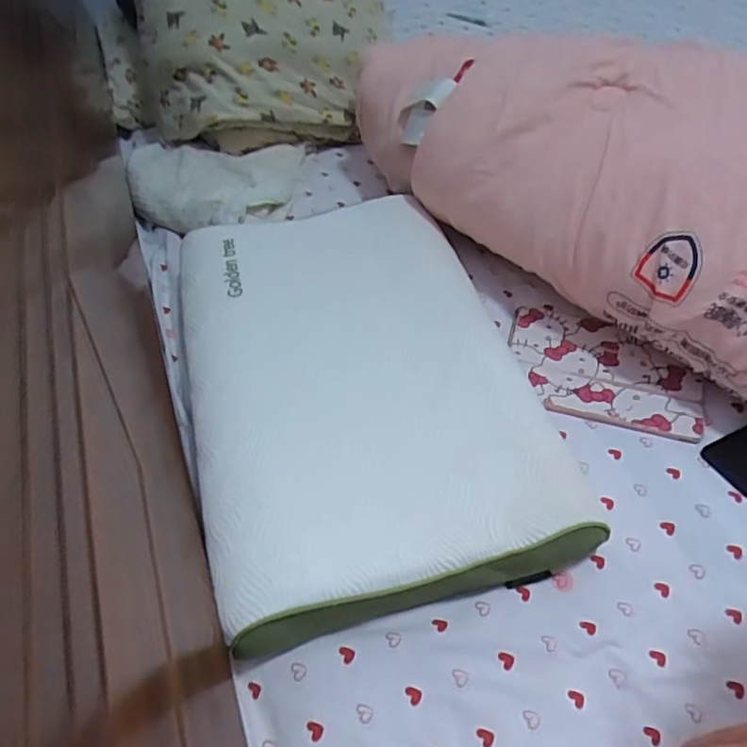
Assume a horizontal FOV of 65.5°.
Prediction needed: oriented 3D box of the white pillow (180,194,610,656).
[{"bbox_3d":[-0.014,-0.010,0.706,0.398,0.100,0.567,-12,52,-10],"label":"white pillow"}]

